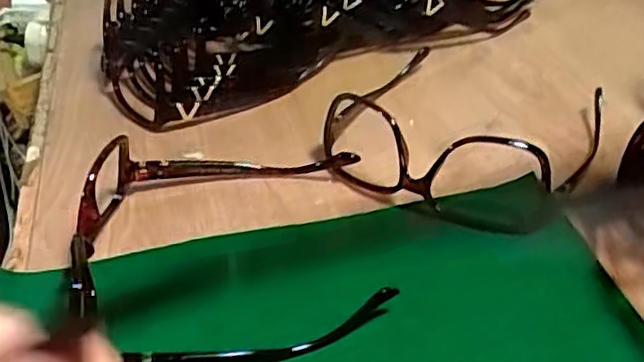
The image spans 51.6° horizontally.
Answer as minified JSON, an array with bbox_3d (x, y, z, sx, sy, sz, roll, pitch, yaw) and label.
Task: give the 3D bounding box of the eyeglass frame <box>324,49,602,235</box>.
[{"bbox_3d":[0.090,-0.046,0.417,0.153,0.042,0.161,20,44,27],"label":"eyeglass frame"}]

